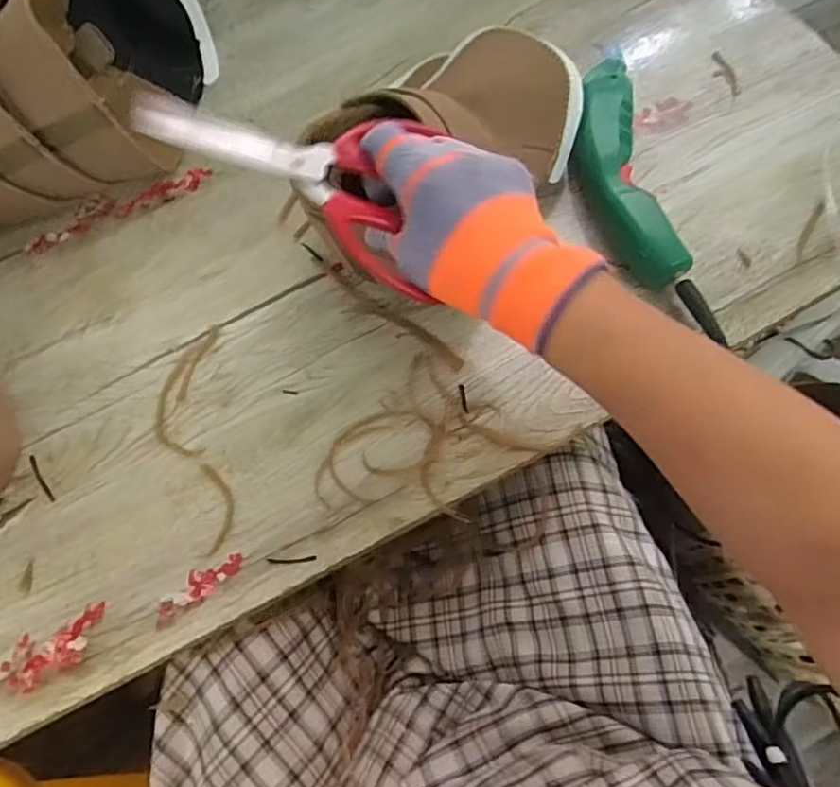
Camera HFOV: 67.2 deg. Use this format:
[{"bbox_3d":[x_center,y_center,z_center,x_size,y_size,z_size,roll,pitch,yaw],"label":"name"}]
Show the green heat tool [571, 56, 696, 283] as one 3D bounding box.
[{"bbox_3d":[0.165,-0.186,0.527,0.061,0.042,0.220,-10,67,-1],"label":"green heat tool"}]

